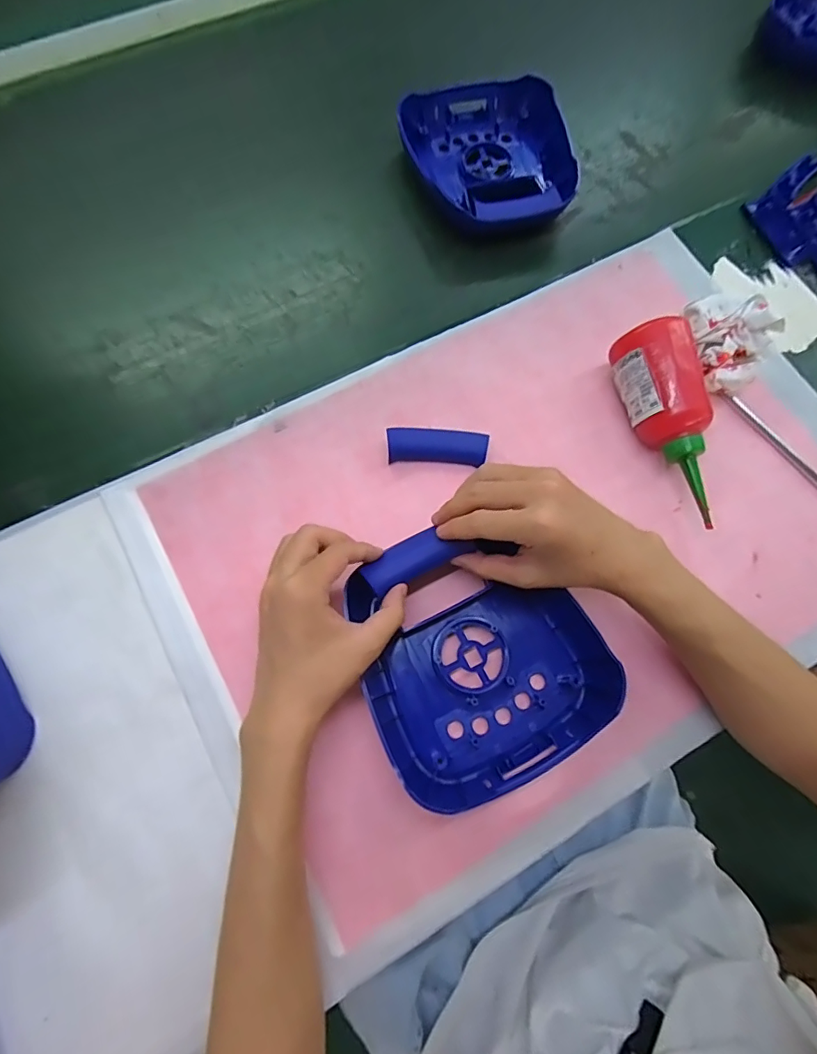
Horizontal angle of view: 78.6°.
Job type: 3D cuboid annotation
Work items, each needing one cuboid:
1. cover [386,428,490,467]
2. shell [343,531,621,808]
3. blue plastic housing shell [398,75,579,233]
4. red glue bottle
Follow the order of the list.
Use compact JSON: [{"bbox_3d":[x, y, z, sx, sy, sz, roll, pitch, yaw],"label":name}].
[{"bbox_3d":[0.024,-0.067,0.421,0.082,0.021,0.027,3,72,0],"label":"cover"},{"bbox_3d":[0.047,0.091,0.365,0.164,0.042,0.177,-28,75,-9],"label":"shell"},{"bbox_3d":[0.086,-0.380,0.520,0.163,0.040,0.201,-14,73,-5],"label":"blue plastic housing shell"},{"bbox_3d":[0.222,-0.089,0.419,0.054,0.042,0.167,-16,86,-6],"label":"red glue bottle"}]

